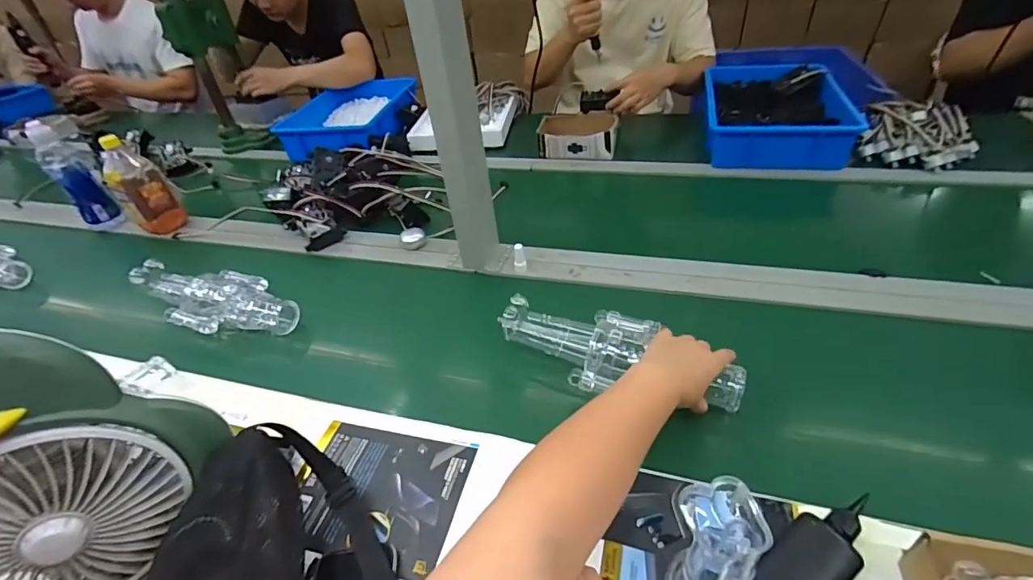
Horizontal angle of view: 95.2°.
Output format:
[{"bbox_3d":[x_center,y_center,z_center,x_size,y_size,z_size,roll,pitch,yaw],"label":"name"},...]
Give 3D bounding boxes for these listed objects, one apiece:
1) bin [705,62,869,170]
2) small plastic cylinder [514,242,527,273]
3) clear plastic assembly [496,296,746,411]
[{"bbox_3d":[0.579,-0.415,1.086,0.273,0.086,0.401,6,42,16],"label":"bin"},{"bbox_3d":[0.005,-0.054,0.782,0.020,0.044,0.014,-7,42,0],"label":"small plastic cylinder"},{"bbox_3d":[0.120,0.073,0.591,0.289,0.052,0.117,15,46,24],"label":"clear plastic assembly"}]

